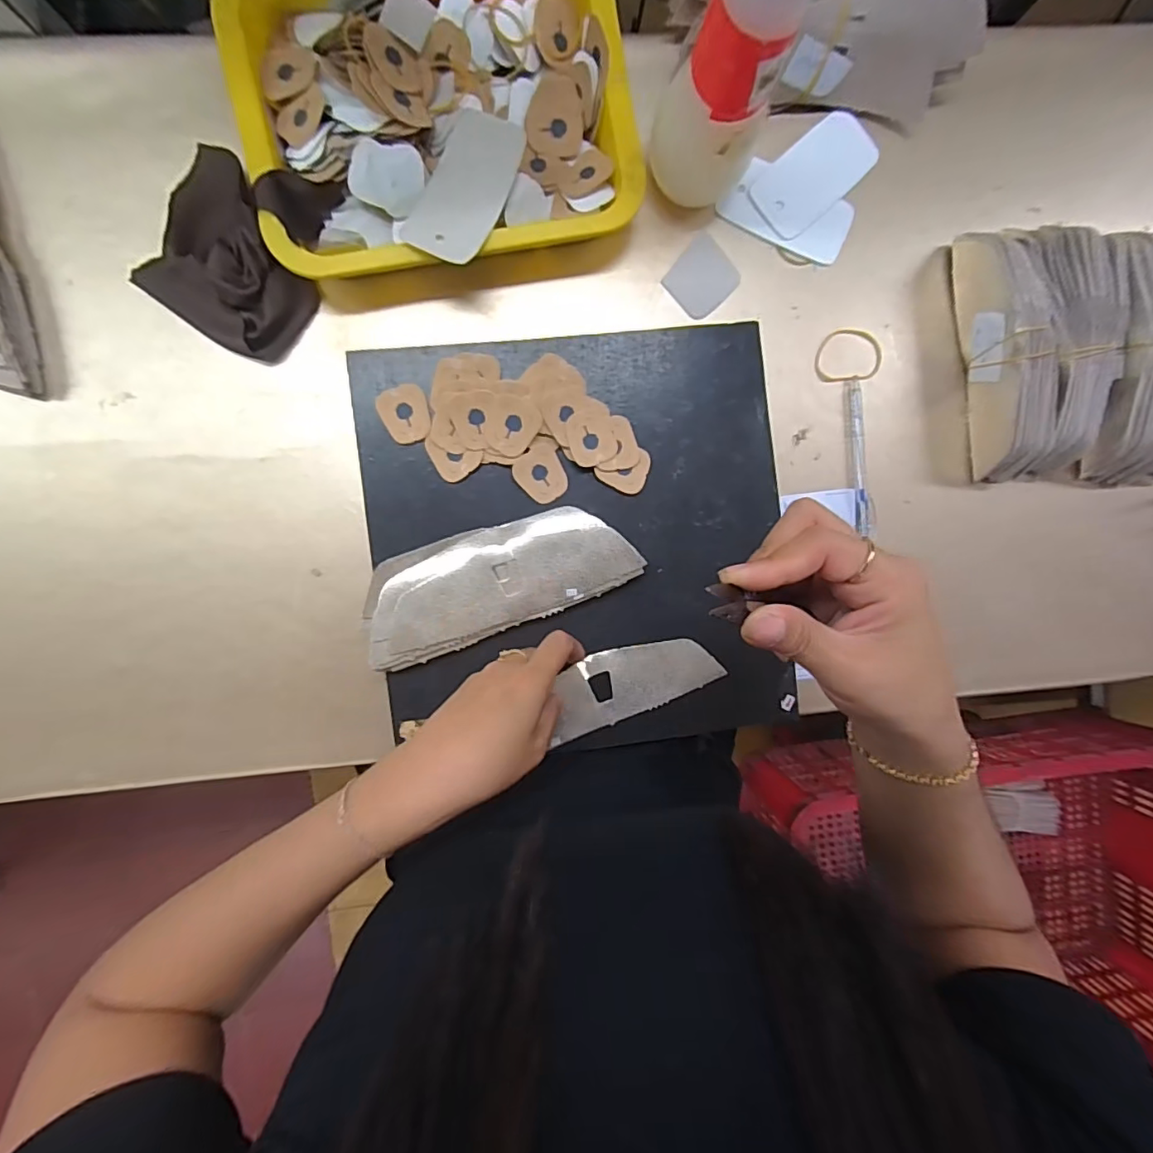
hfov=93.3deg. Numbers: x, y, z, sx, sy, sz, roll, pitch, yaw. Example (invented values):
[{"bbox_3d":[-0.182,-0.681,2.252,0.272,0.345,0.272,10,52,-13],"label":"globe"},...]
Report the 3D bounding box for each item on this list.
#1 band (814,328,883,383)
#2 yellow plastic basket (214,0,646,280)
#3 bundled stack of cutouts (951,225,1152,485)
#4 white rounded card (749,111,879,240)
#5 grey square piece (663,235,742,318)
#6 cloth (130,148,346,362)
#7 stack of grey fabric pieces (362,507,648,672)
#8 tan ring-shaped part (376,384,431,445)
[{"bbox_3d":[0.215,-0.175,0.429,0.054,0.005,0.041,-6,94,-4],"label":"band"},{"bbox_3d":[-0.092,-0.314,0.369,0.250,0.043,0.194,-15,95,-4],"label":"yellow plastic basket"},{"bbox_3d":[0.400,-0.170,0.422,0.205,0.063,0.184,0,94,-5],"label":"bundled stack of cutouts"},{"bbox_3d":[0.184,-0.310,0.417,0.102,0.004,0.054,-44,96,-1],"label":"white rounded card"},{"bbox_3d":[0.096,-0.230,0.419,0.053,0.004,0.049,-42,96,-1],"label":"grey square piece"},{"bbox_3d":[-0.232,-0.225,0.369,0.107,0.041,0.124,29,91,-6],"label":"cloth"},{"bbox_3d":[-0.055,0.002,0.386,0.189,0.026,0.073,-19,95,-3],"label":"stack of grey fabric pieces"},{"bbox_3d":[-0.120,-0.114,0.384,0.033,0.004,0.039,-21,95,-3],"label":"tan ring-shaped part"}]

